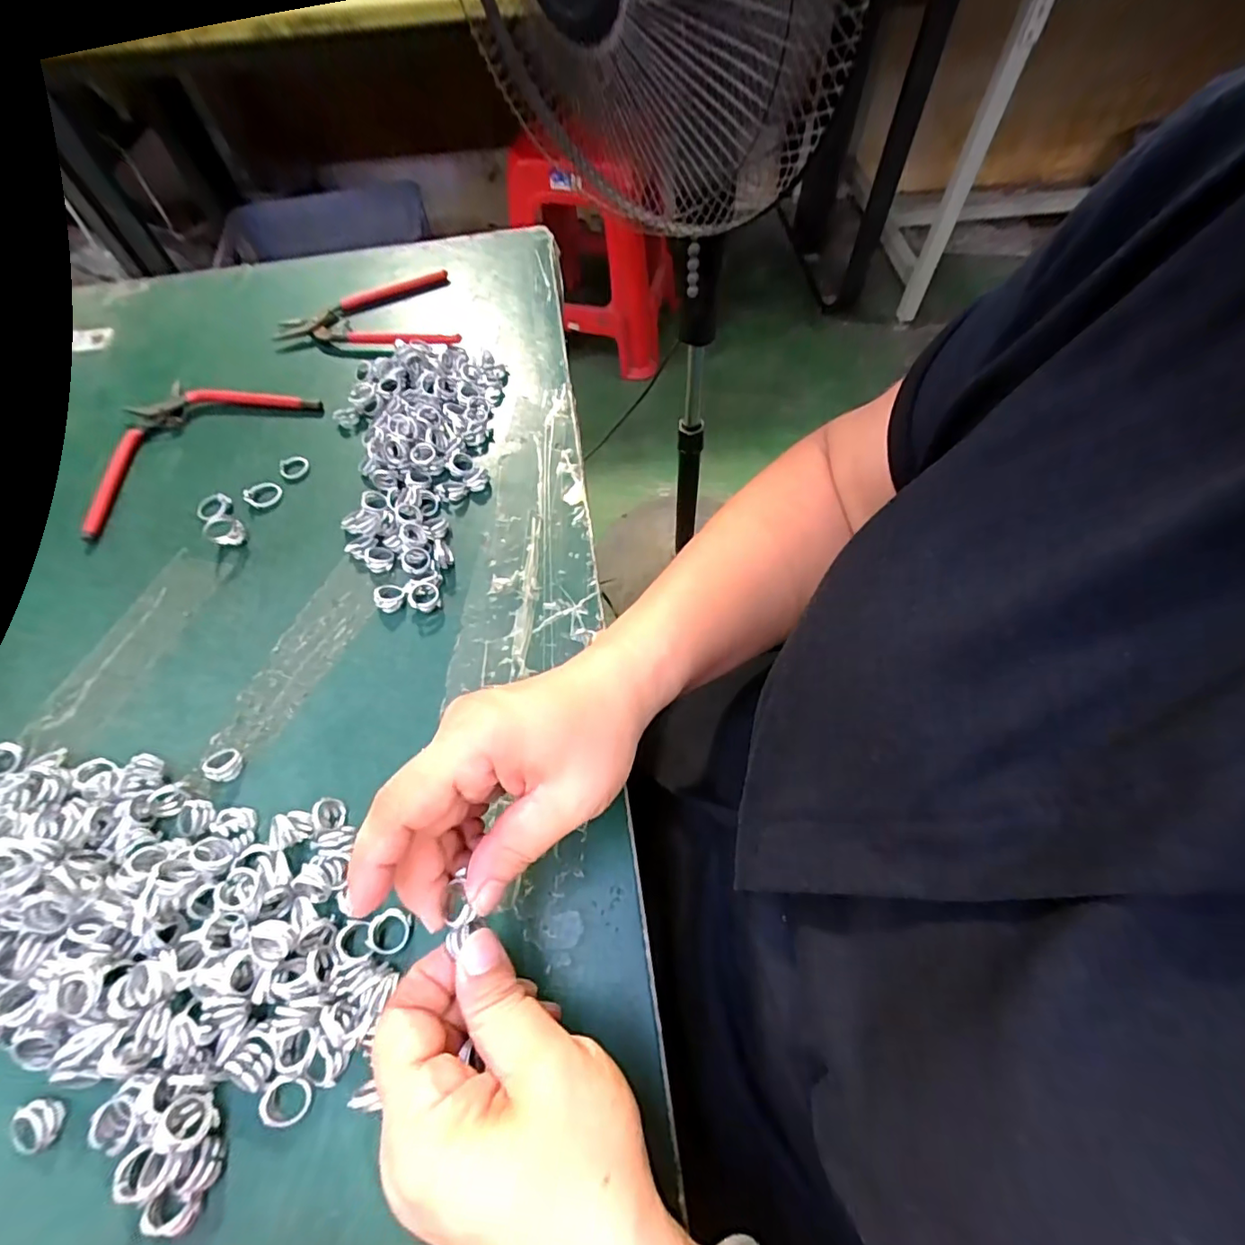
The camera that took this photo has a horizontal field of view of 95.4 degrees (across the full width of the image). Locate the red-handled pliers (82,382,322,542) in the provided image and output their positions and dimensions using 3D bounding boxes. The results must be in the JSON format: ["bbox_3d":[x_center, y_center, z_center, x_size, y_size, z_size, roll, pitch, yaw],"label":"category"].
[{"bbox_3d":[-0.327,-0.141,0.421,0.173,0.009,0.100,-41,67,-17],"label":"red-handled pliers"}]

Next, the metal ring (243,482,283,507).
[{"bbox_3d":[-0.249,-0.090,0.392,0.024,0.005,0.021,22,65,15],"label":"metal ring"}]

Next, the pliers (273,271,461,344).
[{"bbox_3d":[-0.213,-0.251,0.469,0.144,0.008,0.103,-14,62,-3],"label":"pliers"}]

